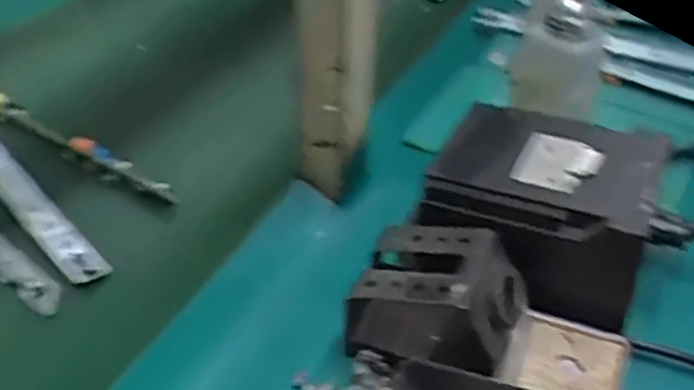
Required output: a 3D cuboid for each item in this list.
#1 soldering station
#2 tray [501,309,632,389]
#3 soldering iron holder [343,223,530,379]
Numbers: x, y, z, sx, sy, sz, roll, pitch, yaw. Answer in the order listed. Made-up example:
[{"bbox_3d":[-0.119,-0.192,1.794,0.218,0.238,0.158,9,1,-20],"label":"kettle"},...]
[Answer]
[{"bbox_3d":[0.129,0.006,0.477,0.140,0.088,0.111,19,43,19],"label":"soldering station"},{"bbox_3d":[0.131,0.100,0.426,0.066,0.016,0.064,19,43,19],"label":"tray"},{"bbox_3d":[0.055,0.062,0.431,0.094,0.065,0.078,22,45,22],"label":"soldering iron holder"}]

